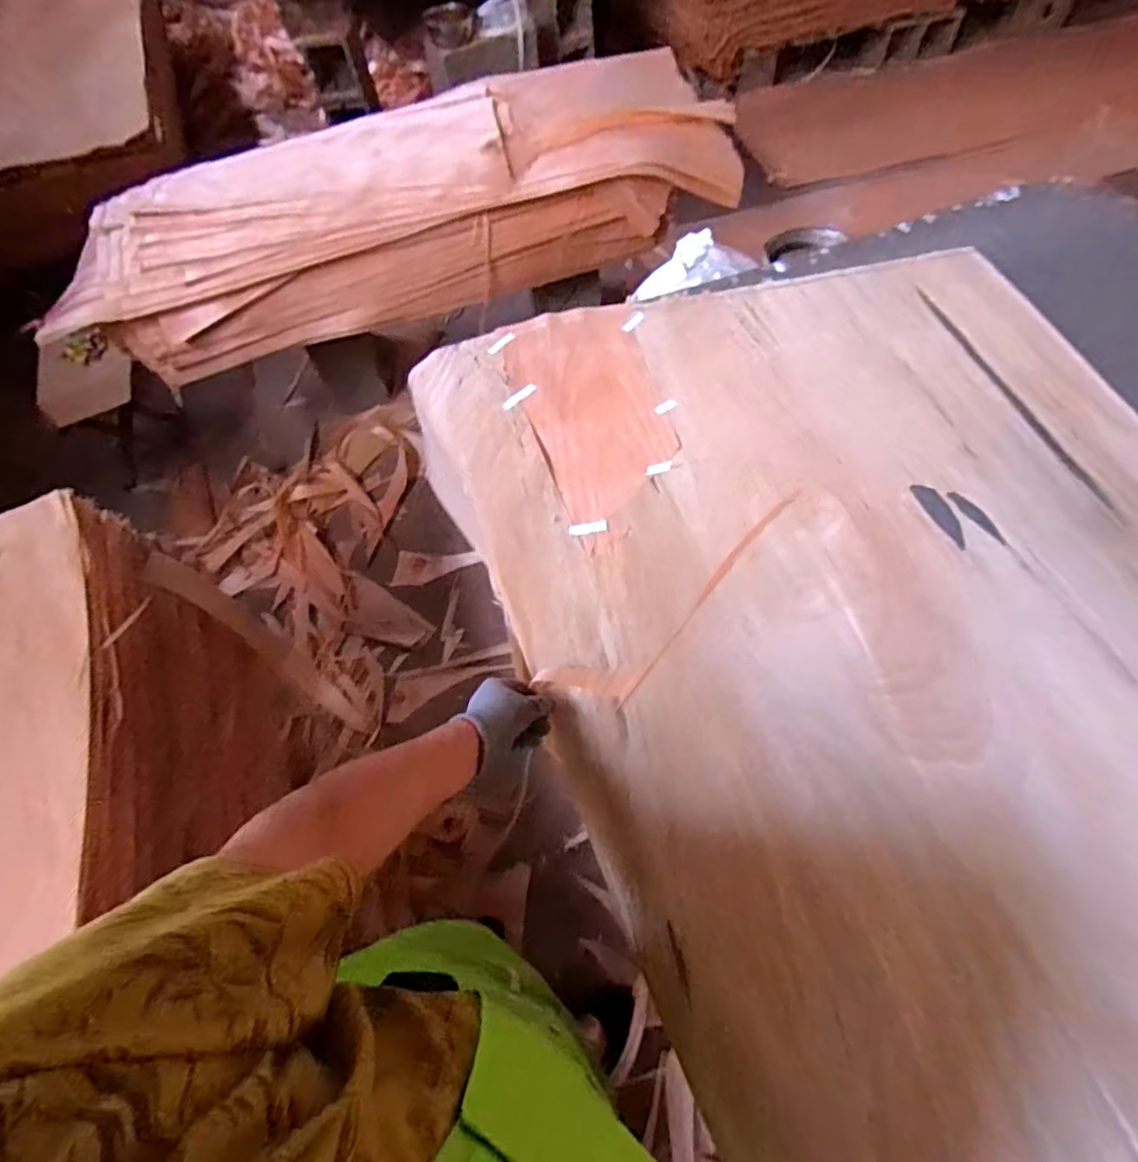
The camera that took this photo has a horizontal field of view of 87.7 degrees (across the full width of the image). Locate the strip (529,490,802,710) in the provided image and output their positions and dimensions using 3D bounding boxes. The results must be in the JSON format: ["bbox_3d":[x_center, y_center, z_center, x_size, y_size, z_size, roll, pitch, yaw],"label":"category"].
[{"bbox_3d":[0.131,0.011,0.707,0.091,0.009,0.389,41,74,22],"label":"strip"}]

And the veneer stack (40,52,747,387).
[{"bbox_3d":[-0.405,-0.977,1.553,1.675,0.300,0.457,-19,60,-7],"label":"veneer stack"}]

